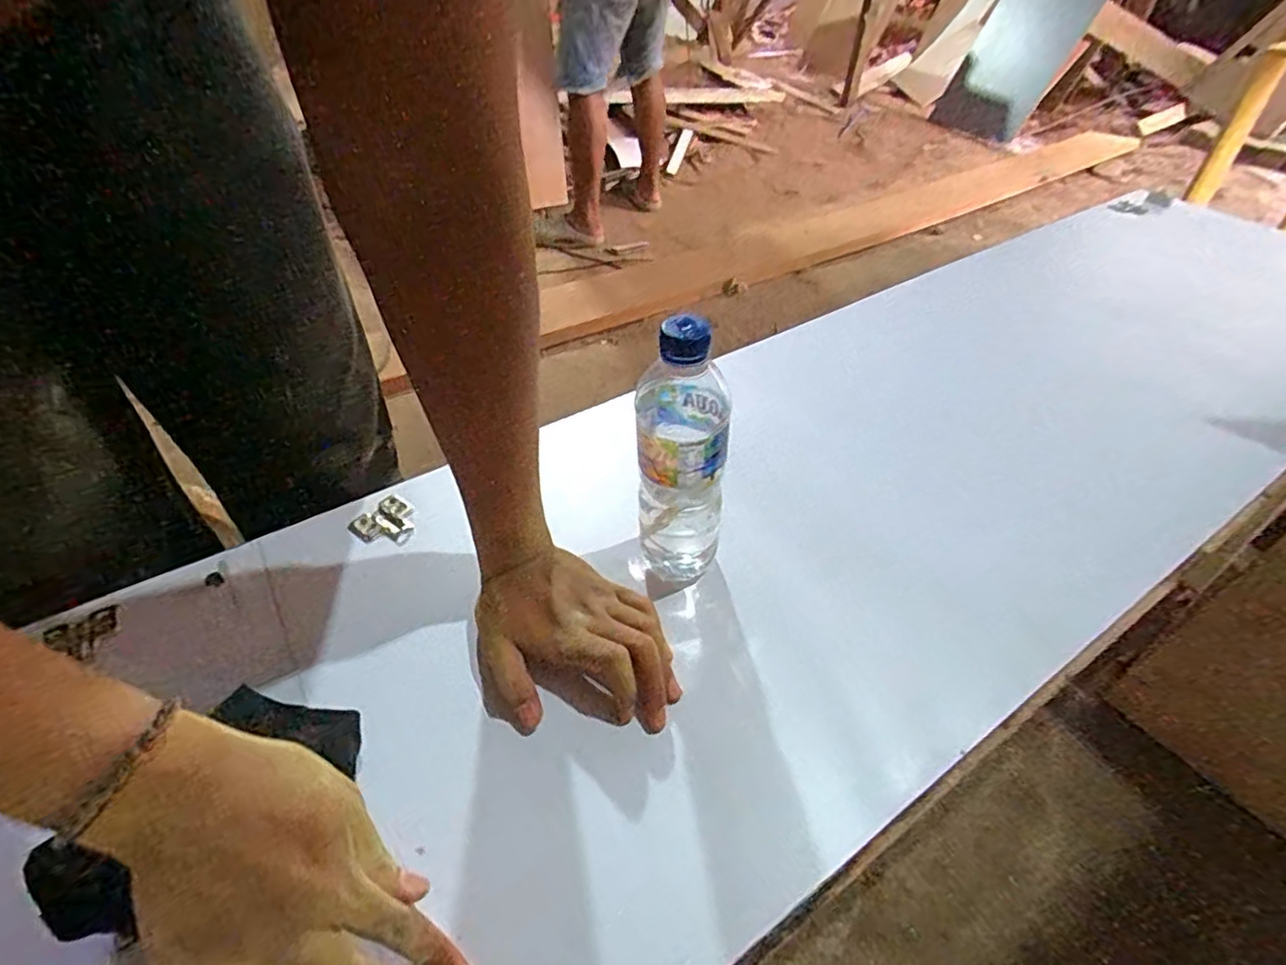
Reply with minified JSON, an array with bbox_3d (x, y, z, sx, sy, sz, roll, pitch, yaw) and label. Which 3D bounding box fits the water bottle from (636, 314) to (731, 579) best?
[{"bbox_3d":[0.028,-0.015,0.457,0.062,0.230,0.069,2,44,1],"label":"water bottle"}]

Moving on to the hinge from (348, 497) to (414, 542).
[{"bbox_3d":[-0.231,0.038,0.563,0.057,0.010,0.051,27,49,22],"label":"hinge"}]

